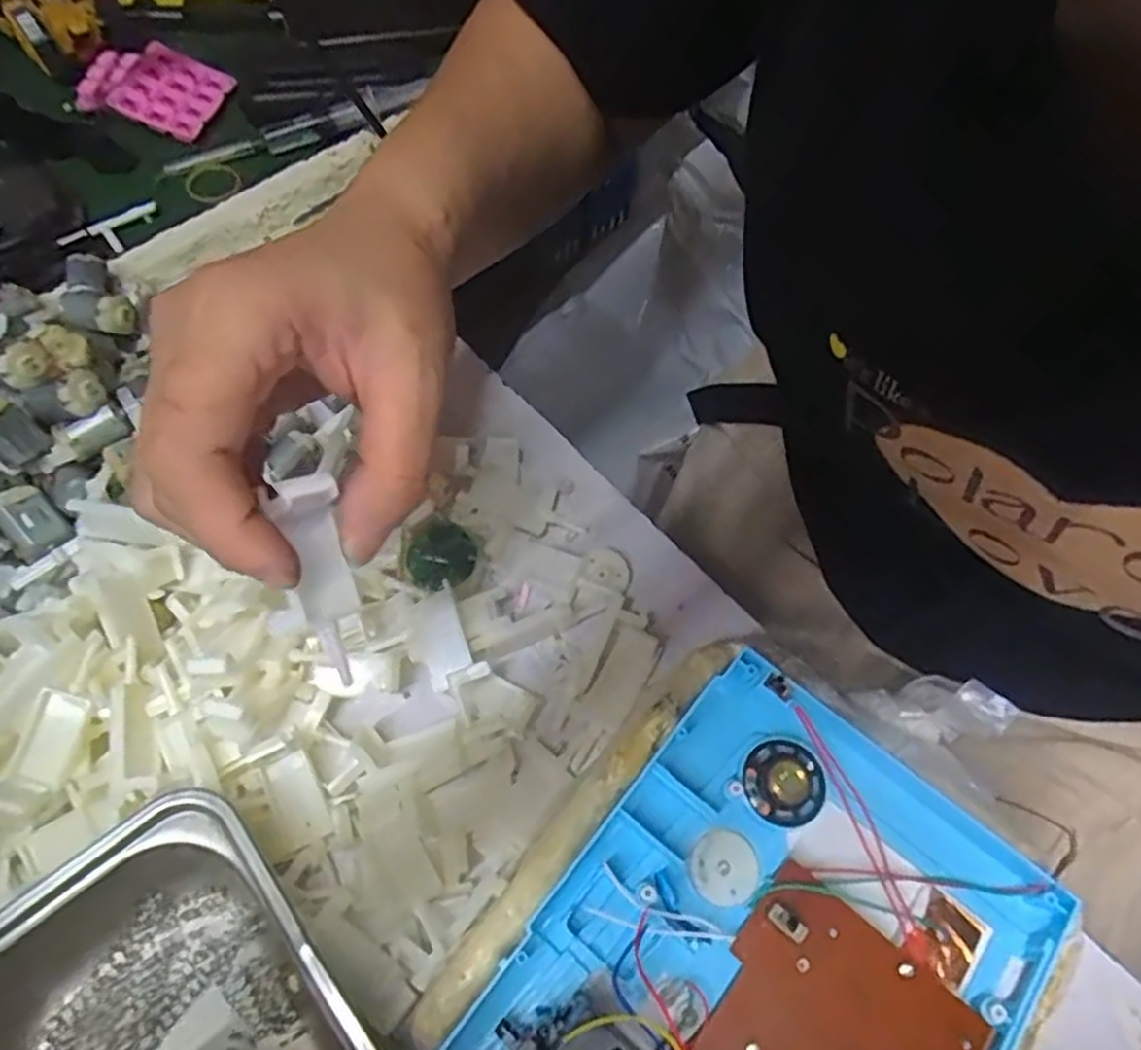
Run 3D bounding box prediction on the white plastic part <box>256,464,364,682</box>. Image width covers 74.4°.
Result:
[{"bbox_3d":[-0.071,0.015,0.207,0.020,0.015,0.058,-6,103,-7],"label":"white plastic part"}]

